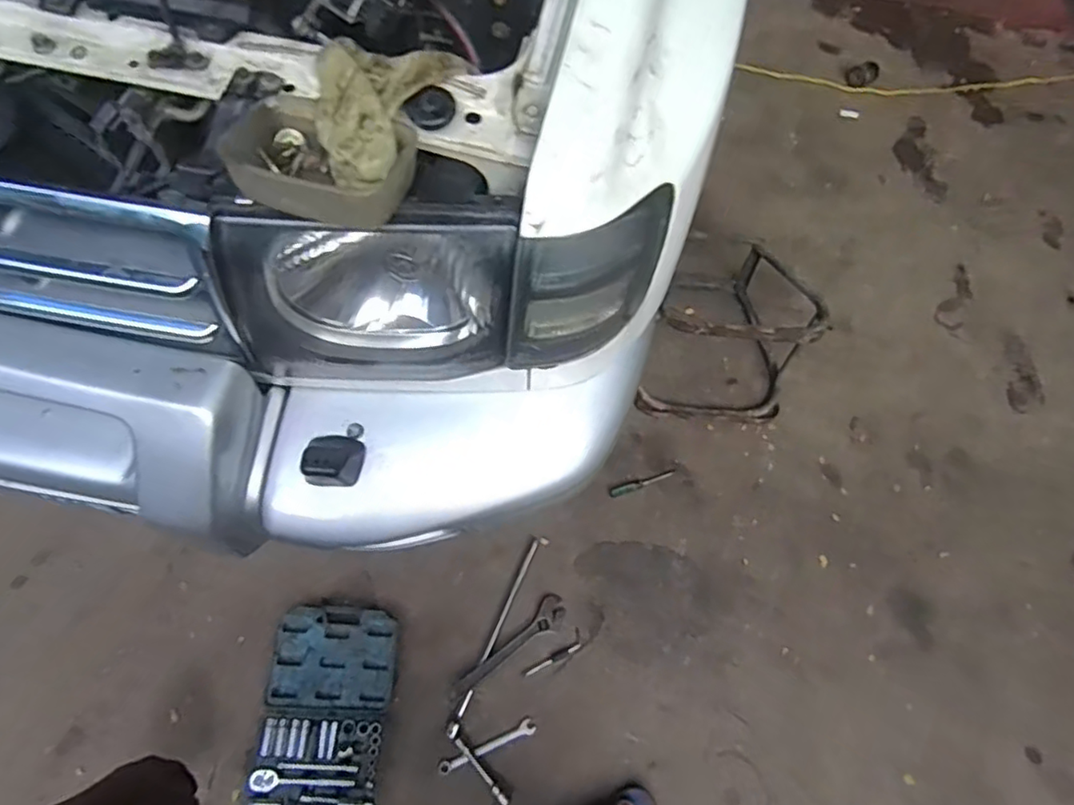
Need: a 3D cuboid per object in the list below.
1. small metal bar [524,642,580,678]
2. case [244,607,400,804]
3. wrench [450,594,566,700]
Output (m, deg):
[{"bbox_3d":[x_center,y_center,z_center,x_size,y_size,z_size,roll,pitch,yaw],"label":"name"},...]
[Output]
[{"bbox_3d":[0.032,0.526,1.300,0.126,0.006,0.020,-24,61,-10],"label":"small metal bar"},{"bbox_3d":[-0.405,0.584,1.211,0.228,0.049,0.357,1,60,4],"label":"case"},{"bbox_3d":[-0.049,0.506,1.294,0.283,0.029,0.059,-41,66,-19],"label":"wrench"}]

